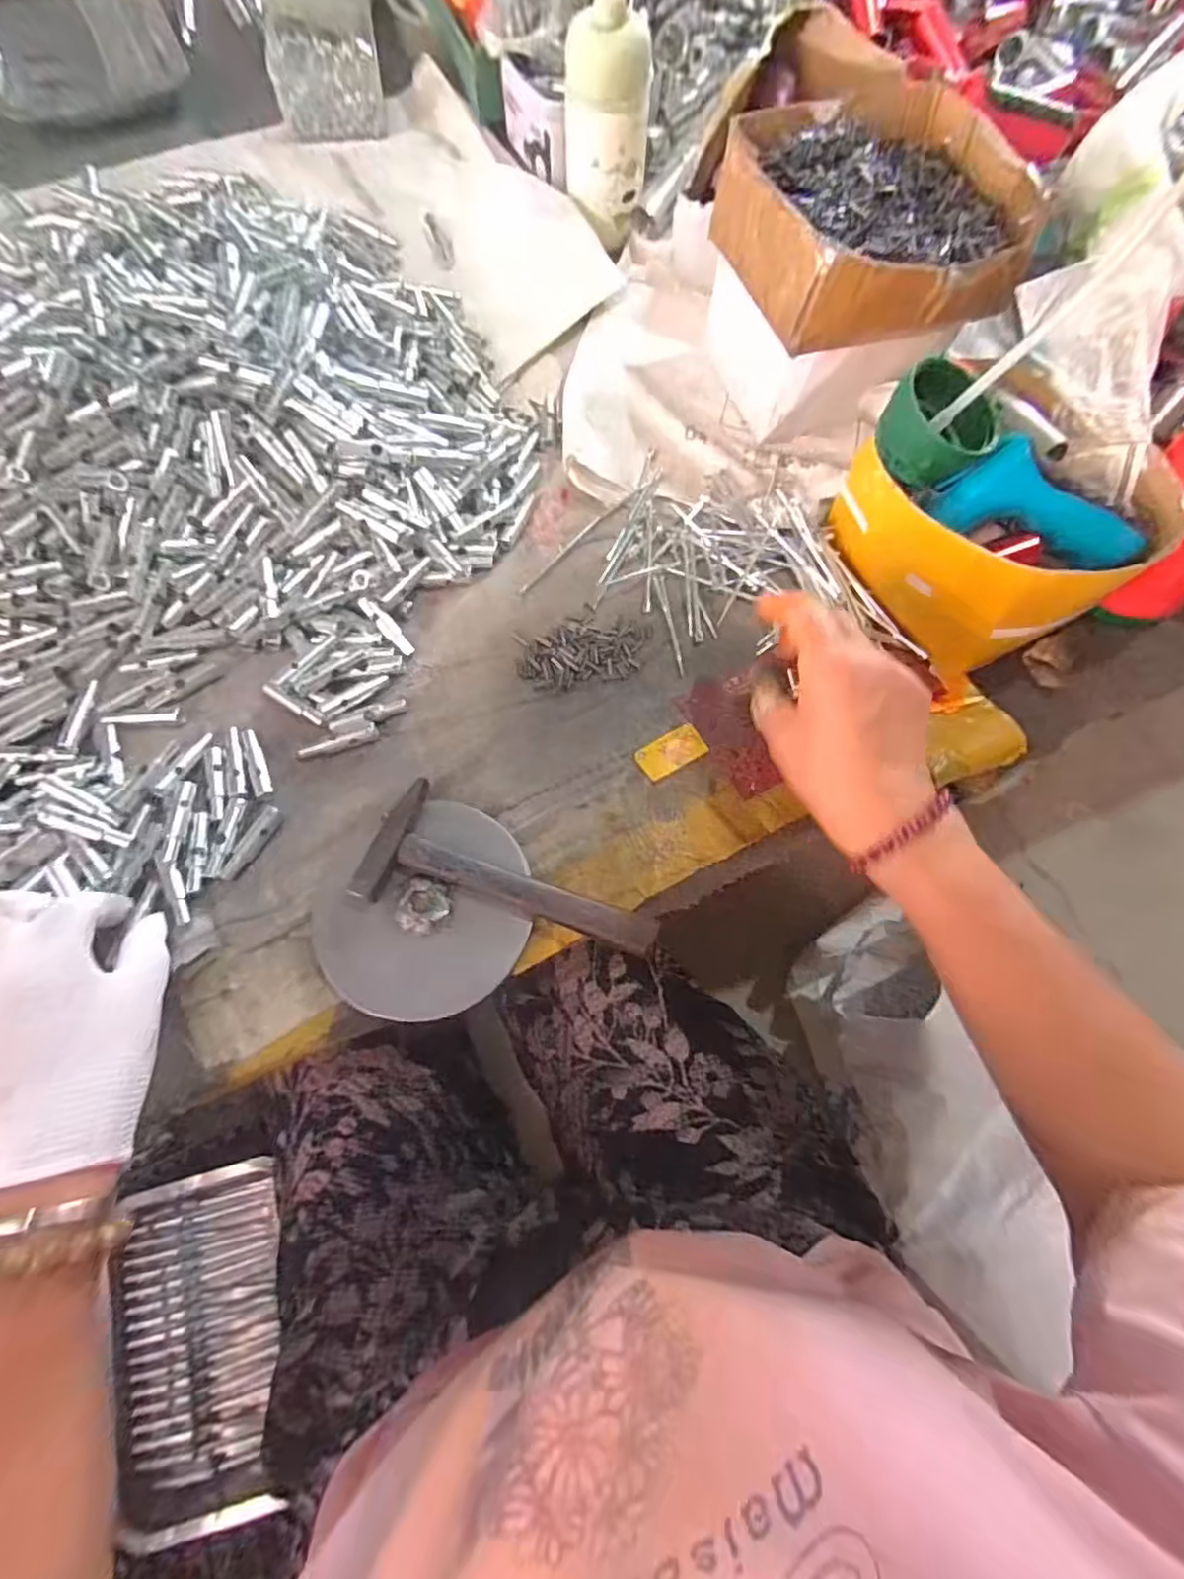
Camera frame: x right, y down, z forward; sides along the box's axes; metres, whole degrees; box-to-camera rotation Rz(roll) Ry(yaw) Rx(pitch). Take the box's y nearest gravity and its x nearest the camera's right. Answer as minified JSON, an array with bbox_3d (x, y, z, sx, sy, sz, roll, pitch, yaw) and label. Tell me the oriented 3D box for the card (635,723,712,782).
[{"bbox_3d":[0.052,-0.025,0.420,0.045,0.004,0.024,-30,74,-10],"label":"card"}]

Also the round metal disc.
[{"bbox_3d":[-0.101,0.069,0.378,0.120,0.020,0.122,0,71,-1],"label":"round metal disc"}]

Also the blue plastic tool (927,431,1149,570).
[{"bbox_3d":[0.278,-0.174,0.391,0.125,0.037,0.047,16,71,6],"label":"blue plastic tool"}]

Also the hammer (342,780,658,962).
[{"bbox_3d":[-0.047,0.059,0.380,0.174,0.024,0.074,21,72,6],"label":"hammer"}]

